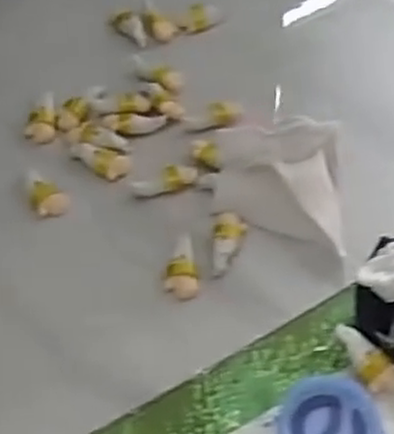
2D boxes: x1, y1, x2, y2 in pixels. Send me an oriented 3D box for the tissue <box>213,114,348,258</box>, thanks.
[{"bbox_3d":[0.025,-0.010,0.234,0.038,0.016,0.038,2,59,2],"label":"tissue"}]

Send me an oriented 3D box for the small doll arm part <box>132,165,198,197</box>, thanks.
[{"bbox_3d":[-0.010,-0.012,0.242,0.021,0.004,0.006,-16,60,-9],"label":"small doll arm part"}]

